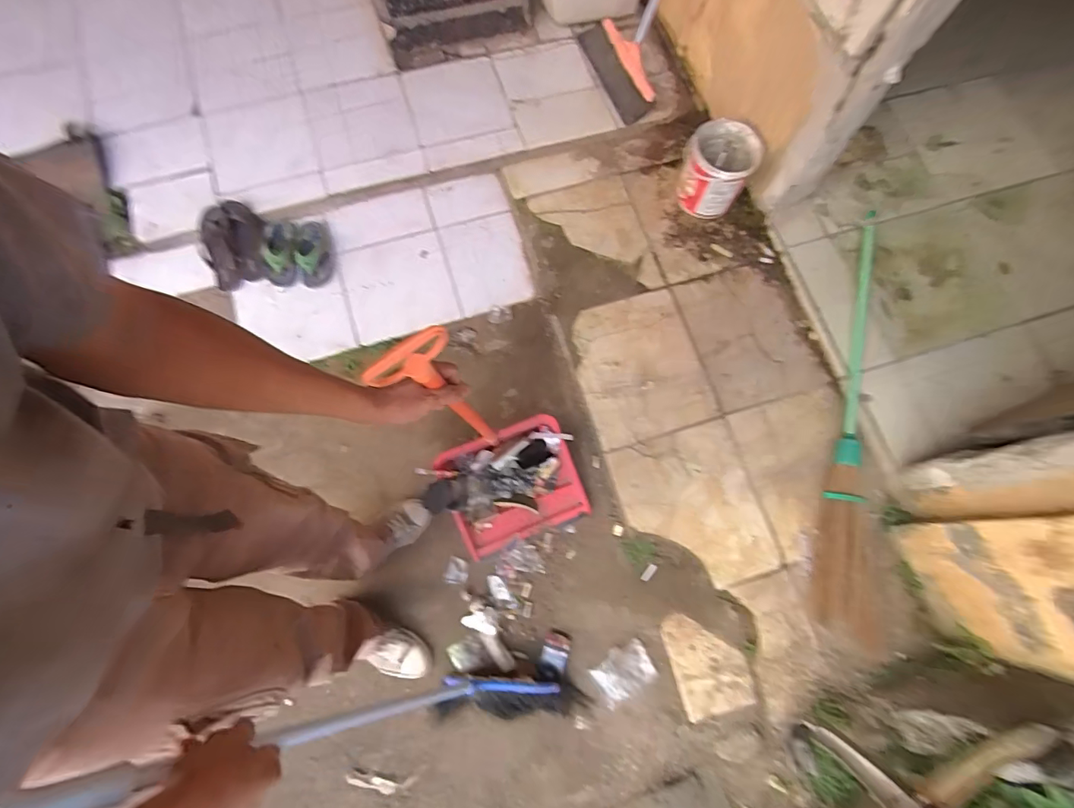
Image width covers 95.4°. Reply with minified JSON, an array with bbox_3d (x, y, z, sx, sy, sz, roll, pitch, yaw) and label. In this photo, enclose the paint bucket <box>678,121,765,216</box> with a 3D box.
[{"bbox_3d":[0.518,-0.672,1.414,0.189,0.193,0.185,0,75,-1],"label":"paint bucket"}]

